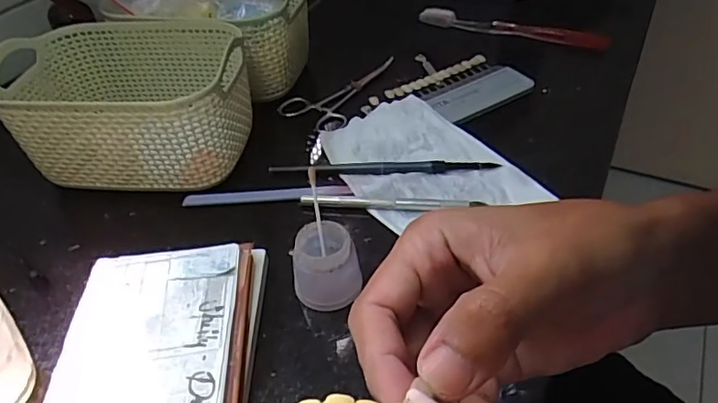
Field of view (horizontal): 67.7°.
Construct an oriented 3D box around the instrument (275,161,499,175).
[{"bbox_3d":[0.017,-0.027,0.395,0.164,0.004,0.012,0,43,6],"label":"instrument"}]

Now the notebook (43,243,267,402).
[{"bbox_3d":[-0.103,0.089,0.270,0.096,0.026,0.151,-6,43,0],"label":"notebook"}]

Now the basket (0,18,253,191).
[{"bbox_3d":[-0.169,-0.072,0.409,0.169,0.085,0.120,3,44,10],"label":"basket"}]

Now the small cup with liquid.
[{"bbox_3d":[-0.019,0.037,0.309,0.036,0.039,0.033,-3,43,3],"label":"small cup with liquid"}]

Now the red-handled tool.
[{"bbox_3d":[0.153,-0.178,0.542,0.191,0.012,0.019,14,46,19],"label":"red-handled tool"}]

